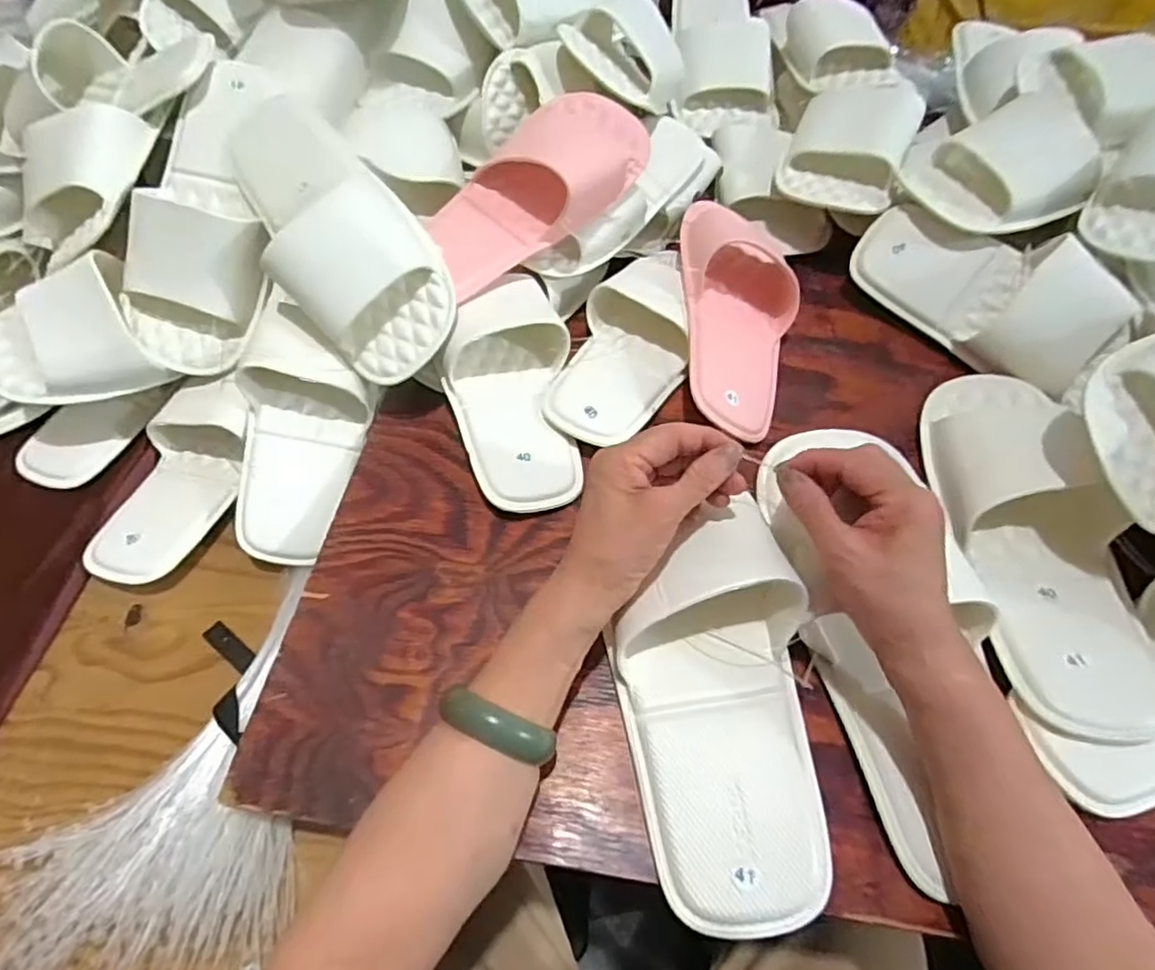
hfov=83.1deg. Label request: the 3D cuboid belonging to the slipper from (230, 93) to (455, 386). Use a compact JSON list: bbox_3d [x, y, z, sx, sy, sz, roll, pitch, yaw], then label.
[{"bbox_3d":[-0.182,-0.197,0.470,0.105,0.080,0.250,-30,80,-18],"label":"slipper"}]

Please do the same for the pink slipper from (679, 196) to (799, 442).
[{"bbox_3d":[0.129,-0.136,0.524,0.102,0.044,0.216,23,60,-20],"label":"pink slipper"}]

